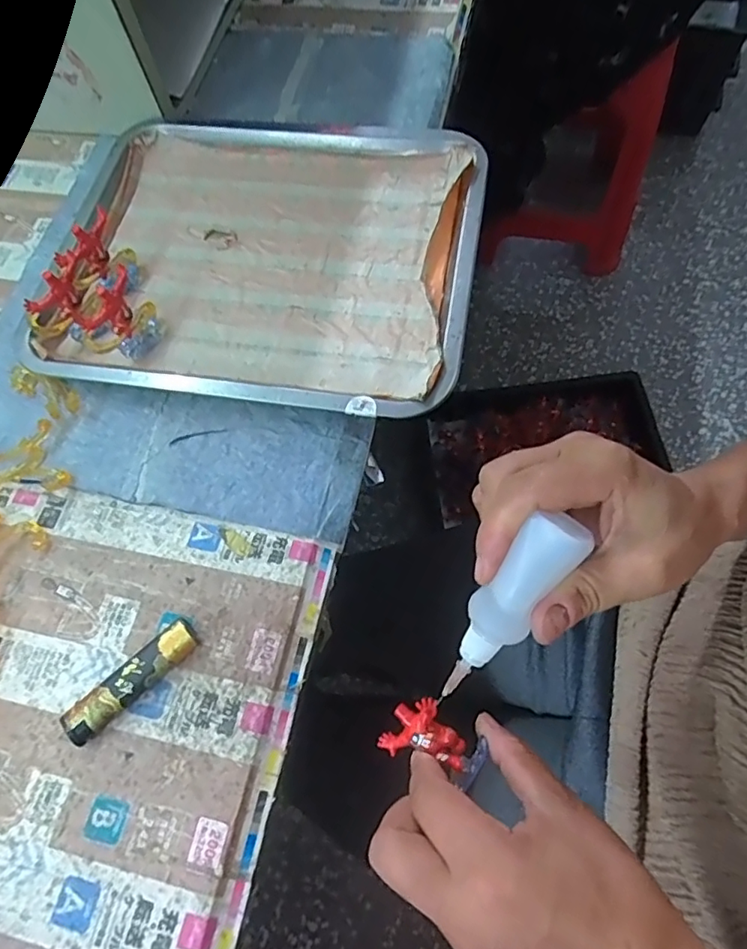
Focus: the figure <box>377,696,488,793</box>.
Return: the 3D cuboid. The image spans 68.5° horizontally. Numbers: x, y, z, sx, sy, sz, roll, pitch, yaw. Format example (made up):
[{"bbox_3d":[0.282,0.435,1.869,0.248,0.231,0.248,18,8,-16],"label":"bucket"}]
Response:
[{"bbox_3d":[0.031,0.139,0.285,0.049,0.034,0.033,28,71,14],"label":"figure"}]

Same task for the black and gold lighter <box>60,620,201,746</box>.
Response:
[{"bbox_3d":[-0.131,0.113,0.300,0.078,0.012,0.019,-40,70,-13],"label":"black and gold lighter"}]

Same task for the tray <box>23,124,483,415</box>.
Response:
[{"bbox_3d":[-0.075,-0.164,0.409,0.290,0.031,0.256,6,67,6],"label":"tray"}]

